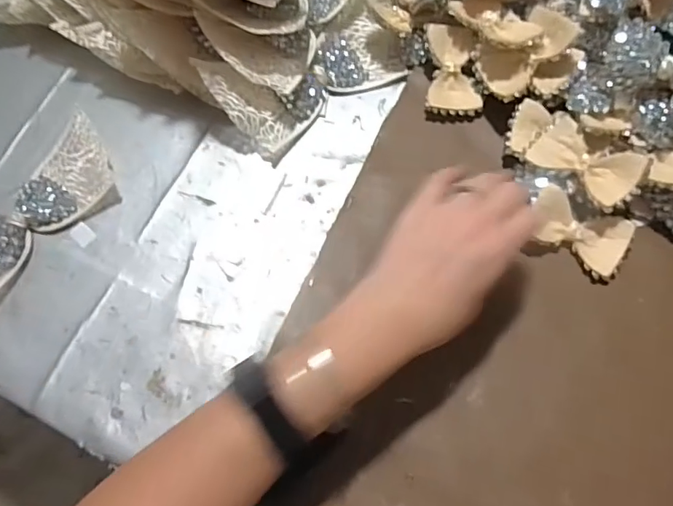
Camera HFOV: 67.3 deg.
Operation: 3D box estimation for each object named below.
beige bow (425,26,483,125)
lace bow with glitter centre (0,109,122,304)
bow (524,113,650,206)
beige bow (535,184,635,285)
[{"bbox_3d":[0.107,-0.168,0.471,0.050,0.014,0.091,-2,81,2],"label":"beige bow"},{"bbox_3d":[-0.278,-0.028,0.438,0.094,0.025,0.204,40,75,17],"label":"lace bow with glitter centre"},{"bbox_3d":[0.201,-0.076,0.411,0.049,0.019,0.087,-38,56,-12],"label":"bow"},{"bbox_3d":[0.199,-0.019,0.410,0.082,0.024,0.051,38,74,16],"label":"beige bow"}]

